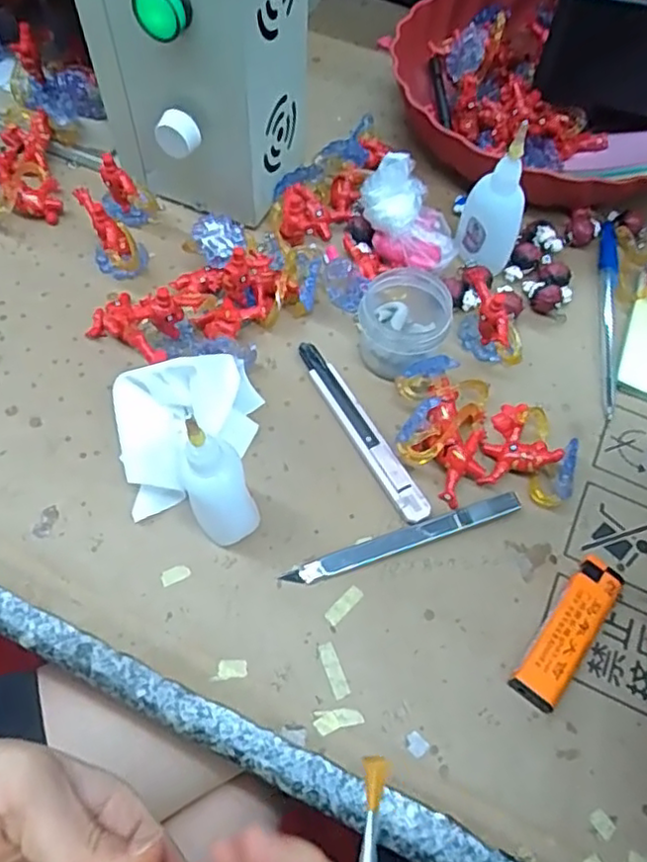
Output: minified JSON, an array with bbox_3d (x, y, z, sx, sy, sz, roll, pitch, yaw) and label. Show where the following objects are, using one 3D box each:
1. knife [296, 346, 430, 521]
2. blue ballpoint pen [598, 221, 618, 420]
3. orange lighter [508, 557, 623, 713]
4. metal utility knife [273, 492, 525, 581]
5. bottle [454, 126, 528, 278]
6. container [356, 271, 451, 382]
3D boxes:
[{"bbox_3d":[0.021,-0.002,0.376,0.015,0.011,0.131,-25,65,-15],"label":"knife"},{"bbox_3d":[0.186,-0.077,0.422,0.013,0.007,0.155,13,62,4],"label":"blue ballpoint pen"},{"bbox_3d":[0.123,0.100,0.322,0.023,0.014,0.081,35,65,15],"label":"orange lighter"},{"bbox_3d":[0.044,0.057,0.343,0.130,0.007,0.012,-16,63,-11],"label":"metal utility knife"},{"bbox_3d":[0.107,-0.139,0.400,0.037,0.092,0.023,17,62,6],"label":"bottle"},{"bbox_3d":[0.049,-0.061,0.392,0.055,0.042,0.055,3,61,-1],"label":"container"}]

